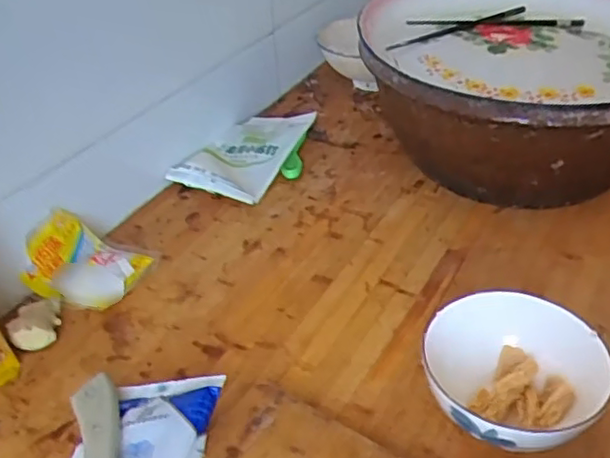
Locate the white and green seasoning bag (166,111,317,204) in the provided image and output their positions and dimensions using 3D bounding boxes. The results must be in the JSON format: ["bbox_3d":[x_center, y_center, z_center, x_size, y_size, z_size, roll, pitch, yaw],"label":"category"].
[{"bbox_3d":[-0.080,-0.103,0.866,0.135,0.034,0.186,16,44,23],"label":"white and green seasoning bag"}]

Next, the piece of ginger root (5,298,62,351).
[{"bbox_3d":[-0.265,0.095,0.639,0.042,0.028,0.044,-6,40,-1],"label":"piece of ginger root"}]

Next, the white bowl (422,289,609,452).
[{"bbox_3d":[0.162,0.123,0.526,0.139,0.072,0.130,-3,38,2],"label":"white bowl"}]

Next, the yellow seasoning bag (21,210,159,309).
[{"bbox_3d":[-0.234,0.028,0.694,0.111,0.057,0.099,11,41,19],"label":"yellow seasoning bag"}]

